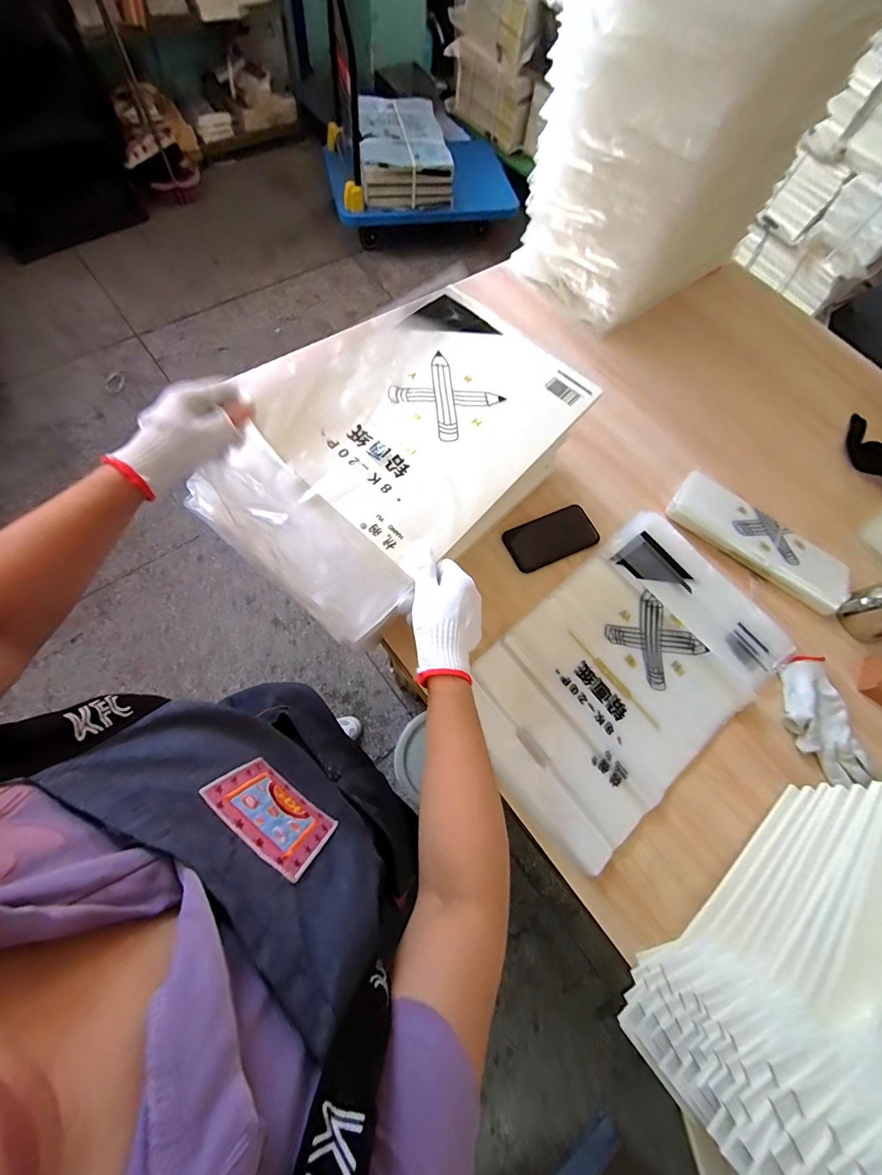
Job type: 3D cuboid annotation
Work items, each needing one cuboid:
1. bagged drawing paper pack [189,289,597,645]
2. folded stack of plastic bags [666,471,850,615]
[{"bbox_3d":[-0.036,-0.180,0.504,0.287,0.048,0.448,44,70,5],"label":"bagged drawing paper pack"},{"bbox_3d":[0.516,-0.079,0.697,0.290,0.023,0.097,38,70,8],"label":"folded stack of plastic bags"}]

